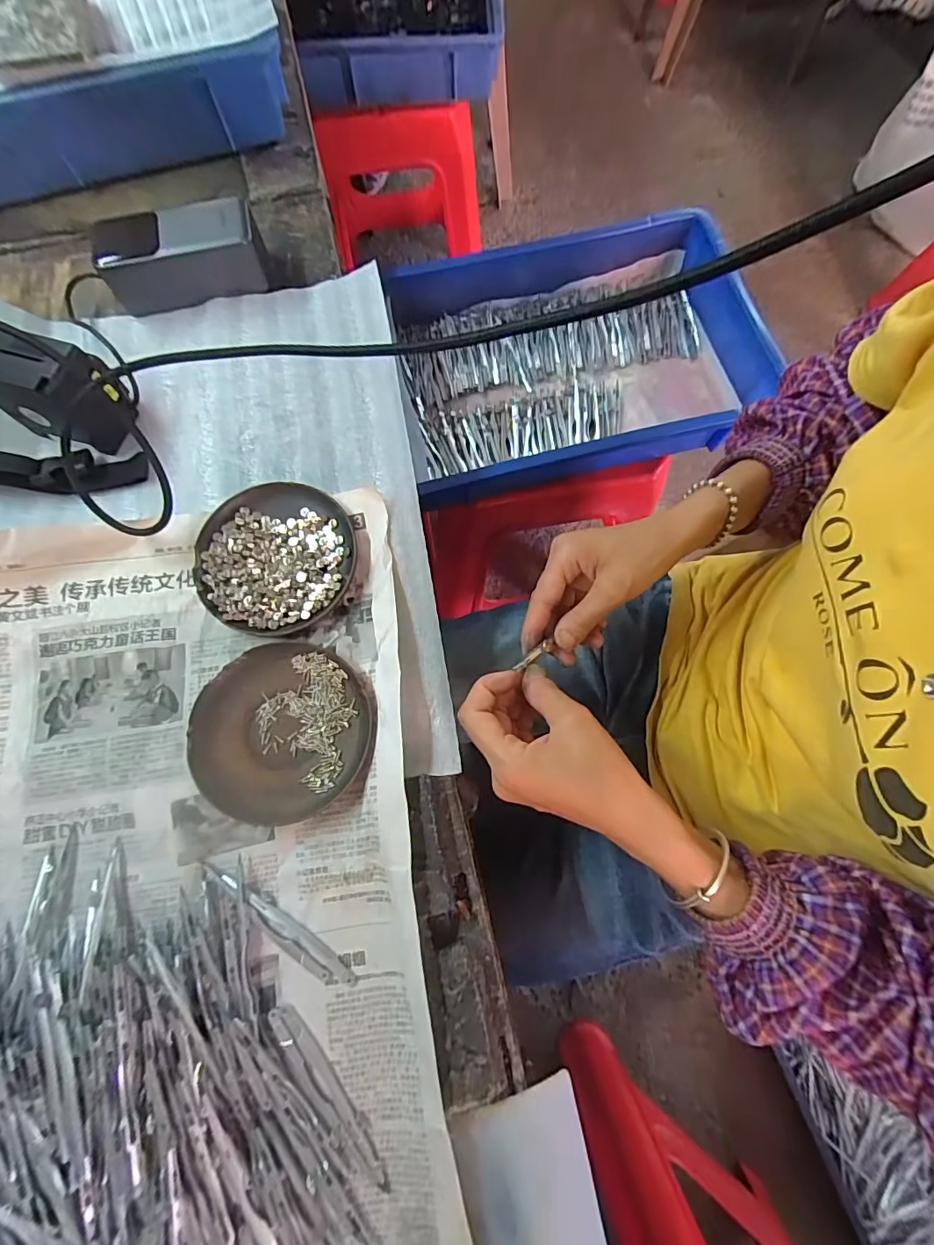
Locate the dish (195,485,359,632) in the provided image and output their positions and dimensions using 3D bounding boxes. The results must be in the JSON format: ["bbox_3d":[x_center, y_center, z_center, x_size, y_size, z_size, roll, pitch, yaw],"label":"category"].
[{"bbox_3d":[-0.141,-0.048,0.366,0.112,0.014,0.112,0,75,0],"label":"dish"}]

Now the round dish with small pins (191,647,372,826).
[{"bbox_3d":[-0.124,0.072,0.332,0.115,0.014,0.113,0,75,0],"label":"round dish with small pins"}]

